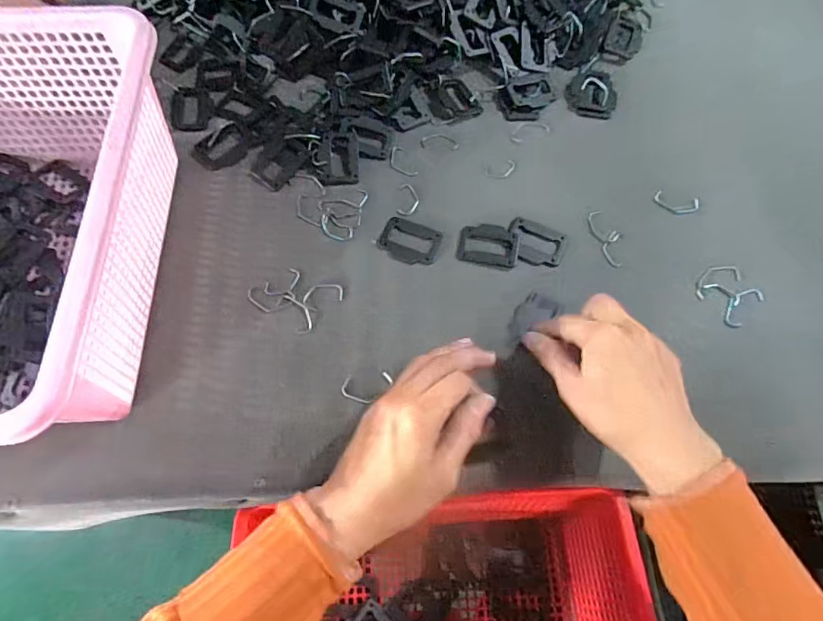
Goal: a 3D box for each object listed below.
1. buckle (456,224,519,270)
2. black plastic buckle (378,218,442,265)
[{"bbox_3d":[0.067,-0.057,0.412,0.051,0.004,0.039,11,68,3],"label":"buckle"},{"bbox_3d":[-0.002,-0.060,0.415,0.053,0.004,0.039,21,69,7],"label":"black plastic buckle"}]

